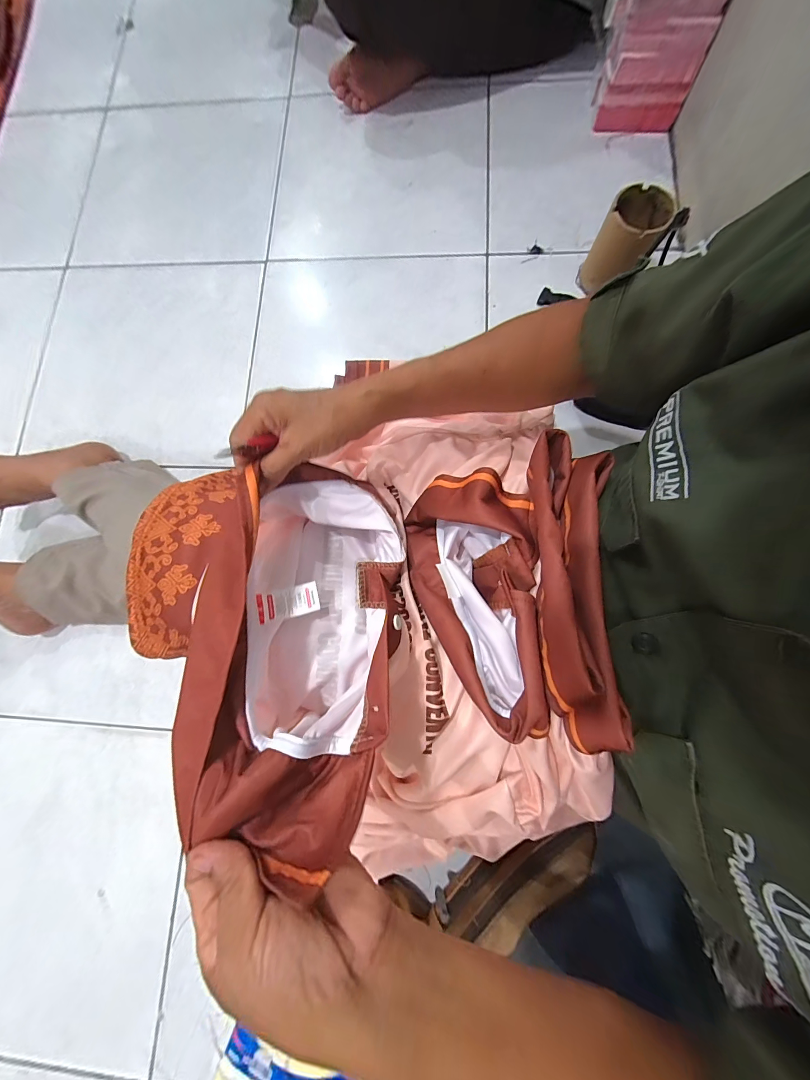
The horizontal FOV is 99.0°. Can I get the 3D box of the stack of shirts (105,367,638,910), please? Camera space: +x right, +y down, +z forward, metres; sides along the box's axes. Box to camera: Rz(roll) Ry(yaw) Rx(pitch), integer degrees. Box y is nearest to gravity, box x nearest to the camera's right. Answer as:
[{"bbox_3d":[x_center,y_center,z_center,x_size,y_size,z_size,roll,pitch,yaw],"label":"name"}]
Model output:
[{"bbox_3d":[0.002,0.026,0.293,0.274,0.153,0.388,6,78,2],"label":"stack of shirts"}]

